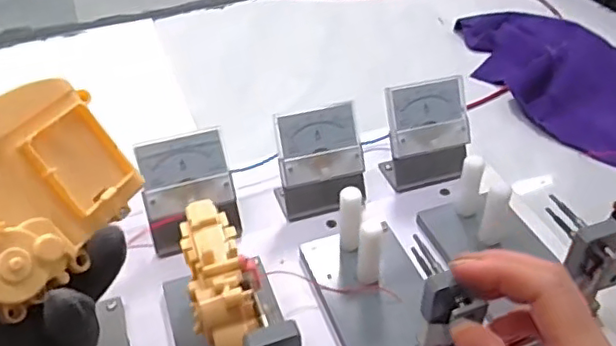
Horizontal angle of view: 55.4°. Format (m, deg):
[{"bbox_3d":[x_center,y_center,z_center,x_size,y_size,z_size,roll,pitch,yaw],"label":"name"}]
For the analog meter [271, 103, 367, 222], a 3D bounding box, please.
[{"bbox_3d":[0.008,-0.010,0.447,0.066,0.072,0.043,-10,42,-10],"label":"analog meter"}]

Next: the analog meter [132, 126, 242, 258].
[{"bbox_3d":[-0.085,0.011,0.417,0.064,0.062,0.045,-16,43,-16],"label":"analog meter"}]

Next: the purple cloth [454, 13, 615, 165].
[{"bbox_3d":[0.305,-0.130,0.721,0.203,0.039,0.295,-27,48,-26],"label":"purple cloth"}]

